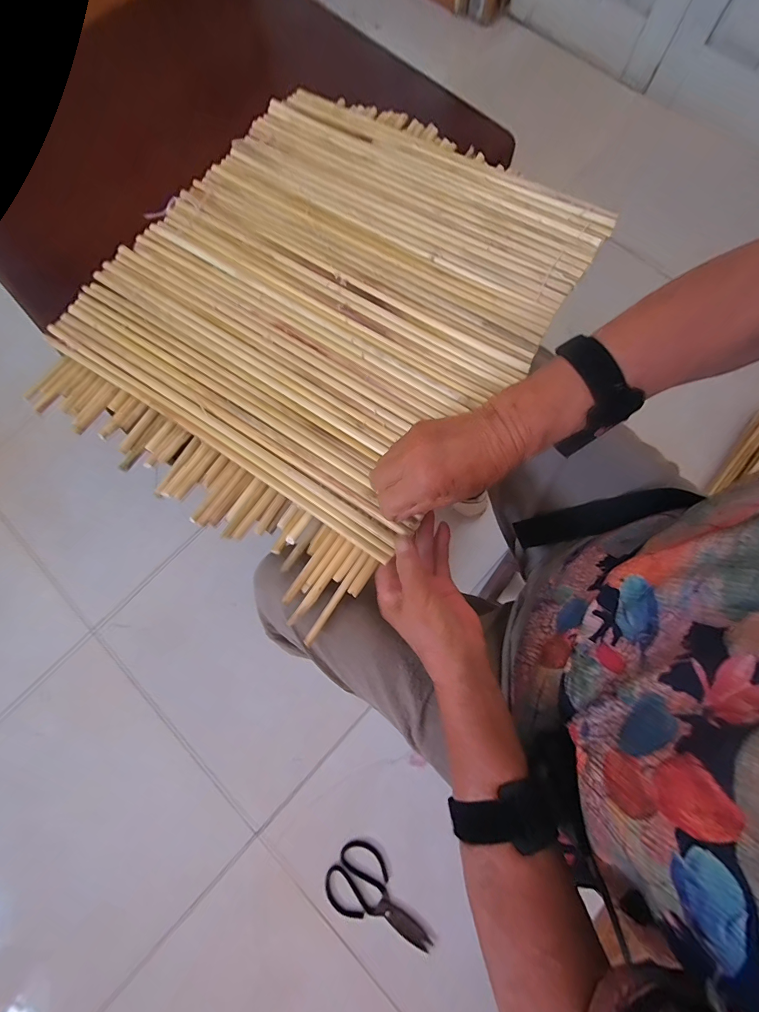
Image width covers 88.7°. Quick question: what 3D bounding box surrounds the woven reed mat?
[{"bbox_3d":[-0.065,-0.209,0.402,0.414,0.024,0.486,36,80,9],"label":"woven reed mat"}]

